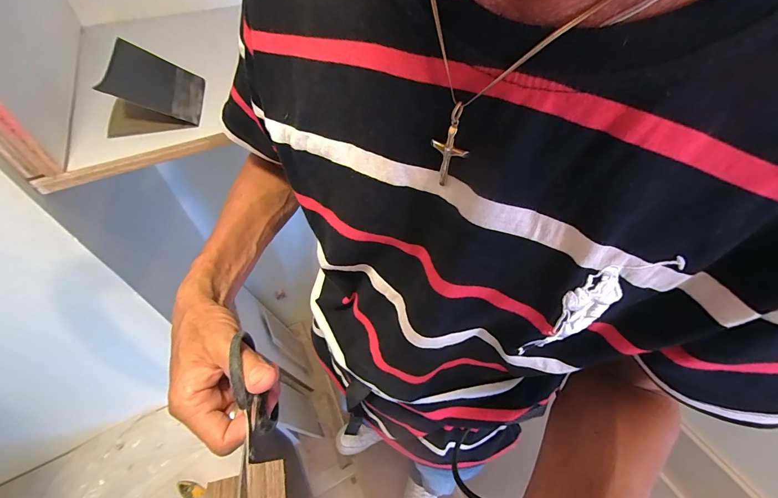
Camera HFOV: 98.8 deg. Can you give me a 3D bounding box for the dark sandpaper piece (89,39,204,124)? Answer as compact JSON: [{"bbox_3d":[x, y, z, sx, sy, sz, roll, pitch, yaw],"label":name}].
[{"bbox_3d":[-0.334,-0.238,0.480,0.101,0.059,0.147,-11,52,-10],"label":"dark sandpaper piece"}]

